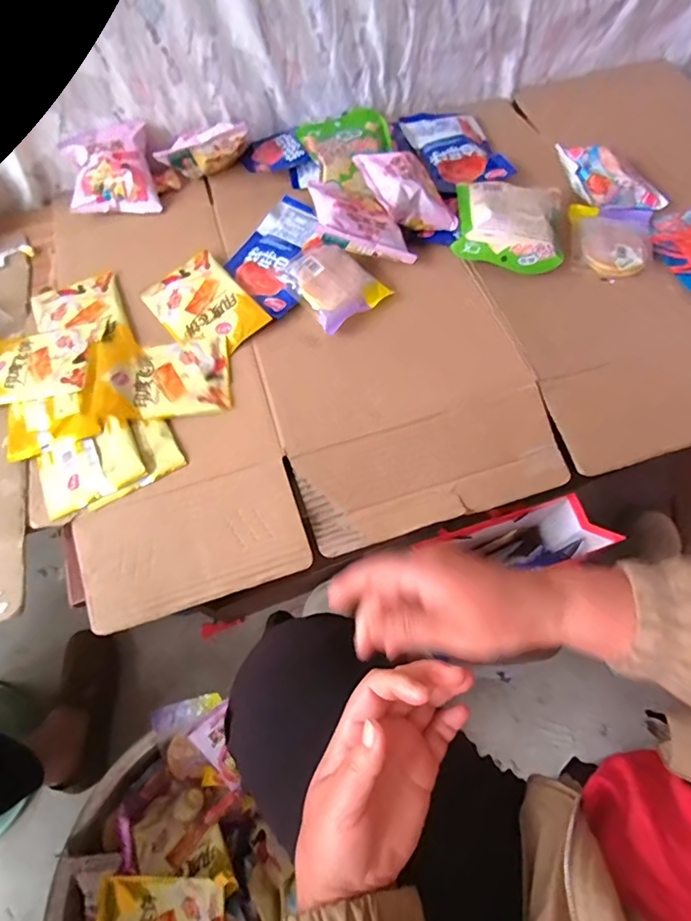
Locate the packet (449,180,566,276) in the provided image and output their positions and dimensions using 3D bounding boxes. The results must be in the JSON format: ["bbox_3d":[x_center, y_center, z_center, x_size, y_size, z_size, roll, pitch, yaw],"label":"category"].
[{"bbox_3d":[0.201,-0.295,0.589,0.124,0.044,0.124,9,67,6],"label":"packet"}]

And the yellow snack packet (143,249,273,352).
[{"bbox_3d":[-0.172,-0.188,0.577,0.102,0.007,0.152,-38,70,-13],"label":"yellow snack packet"}]

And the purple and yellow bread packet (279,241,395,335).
[{"bbox_3d":[-0.018,-0.214,0.568,0.090,0.032,0.110,-37,70,-13],"label":"purple and yellow bread packet"}]

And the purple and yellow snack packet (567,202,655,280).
[{"bbox_3d":[0.335,-0.276,0.600,0.099,0.019,0.110,8,67,6],"label":"purple and yellow snack packet"}]

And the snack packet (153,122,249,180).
[{"bbox_3d":[-0.187,-0.409,0.645,0.116,0.075,0.031,-15,66,-4],"label":"snack packet"}]

